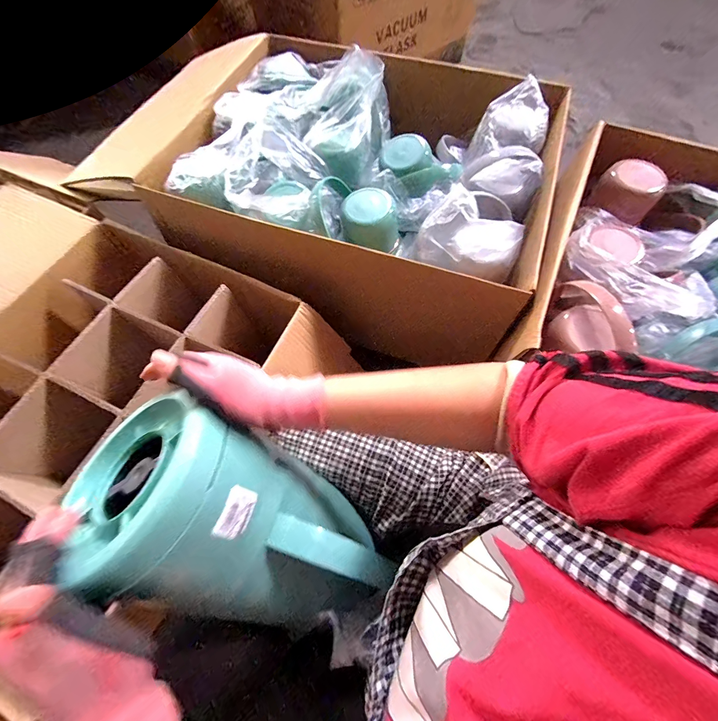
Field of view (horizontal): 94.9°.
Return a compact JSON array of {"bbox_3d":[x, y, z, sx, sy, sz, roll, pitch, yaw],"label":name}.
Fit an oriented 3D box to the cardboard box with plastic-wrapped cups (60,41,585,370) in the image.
[{"bbox_3d":[0.027,-0.386,0.718,0.662,0.300,0.591,18,67,9],"label":"cardboard box with plastic-wrapped cups"}]

